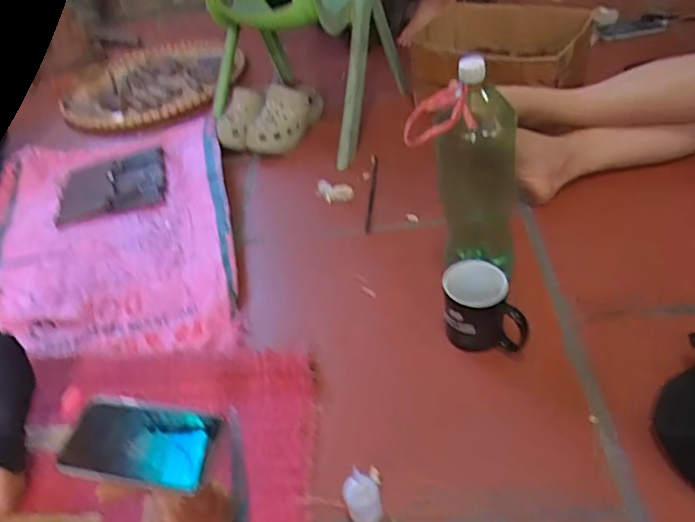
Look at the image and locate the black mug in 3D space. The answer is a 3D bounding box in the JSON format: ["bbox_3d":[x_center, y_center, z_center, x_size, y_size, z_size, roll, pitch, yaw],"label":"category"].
[{"bbox_3d":[0.182,0.066,0.758,0.104,0.107,0.075,0,43,8],"label":"black mug"}]

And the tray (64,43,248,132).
[{"bbox_3d":[-0.528,-0.484,1.563,0.495,0.053,0.548,-24,45,-18],"label":"tray"}]

